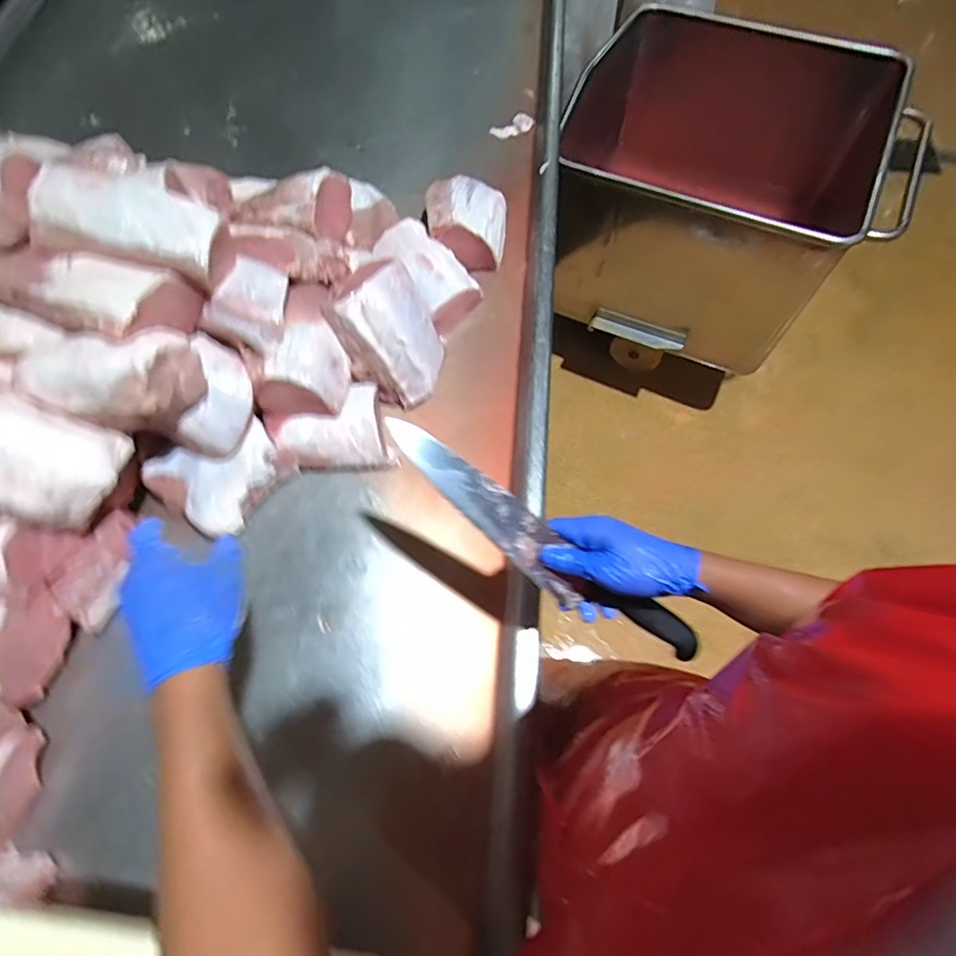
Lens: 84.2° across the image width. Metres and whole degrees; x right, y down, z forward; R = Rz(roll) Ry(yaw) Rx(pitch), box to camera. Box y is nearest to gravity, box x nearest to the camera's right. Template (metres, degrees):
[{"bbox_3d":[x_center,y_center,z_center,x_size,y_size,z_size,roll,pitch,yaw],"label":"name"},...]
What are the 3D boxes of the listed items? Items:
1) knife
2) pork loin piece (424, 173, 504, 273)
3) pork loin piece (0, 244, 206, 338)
[{"bbox_3d":[0.059,0.067,0.499,0.355,0.021,0.049,37,72,-5],"label":"knife"},{"bbox_3d":[-0.018,-0.399,0.830,0.125,0.086,0.158,2,68,2],"label":"pork loin piece"},{"bbox_3d":[-0.430,-0.203,0.584,0.202,0.071,0.095,16,69,8],"label":"pork loin piece"}]

